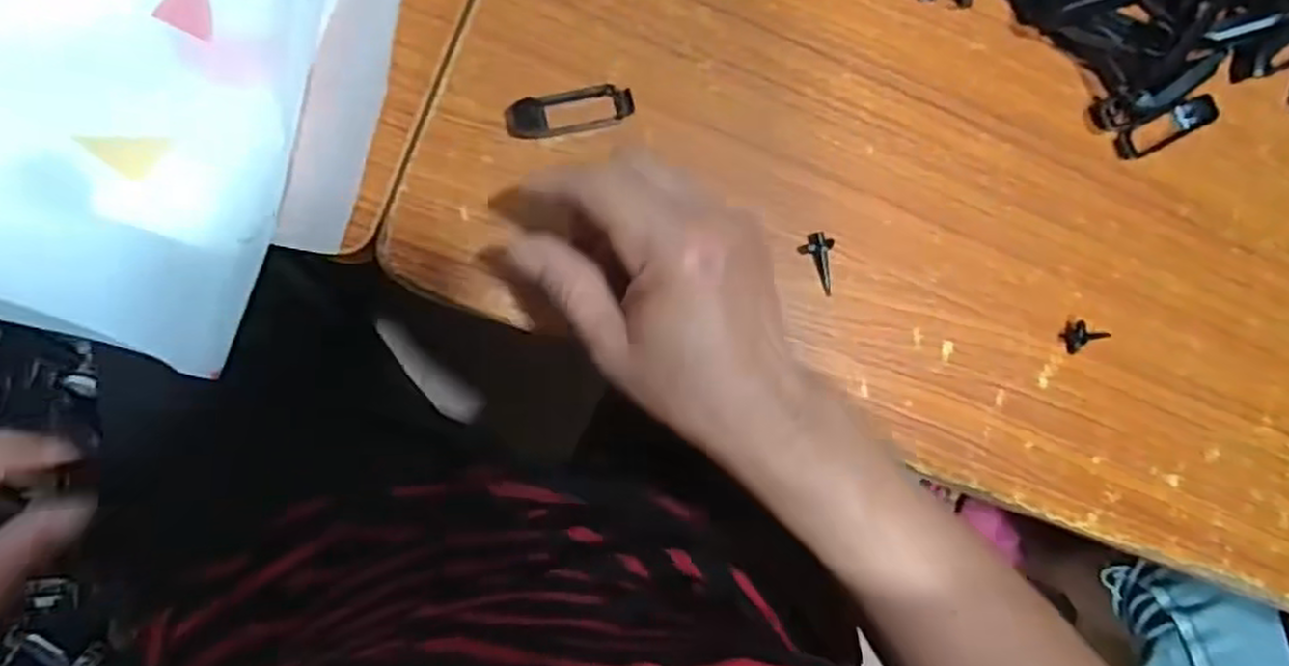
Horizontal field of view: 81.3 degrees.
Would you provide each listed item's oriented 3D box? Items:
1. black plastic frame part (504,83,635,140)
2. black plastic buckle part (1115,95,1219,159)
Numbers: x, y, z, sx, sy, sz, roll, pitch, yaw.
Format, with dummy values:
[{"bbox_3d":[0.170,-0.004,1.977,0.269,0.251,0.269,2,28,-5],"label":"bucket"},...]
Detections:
[{"bbox_3d":[-0.034,-0.104,0.351,0.060,0.011,0.019,-13,89,-10],"label":"black plastic frame part"},{"bbox_3d":[0.281,-0.110,0.401,0.055,0.008,0.016,-25,91,-10],"label":"black plastic buckle part"}]

